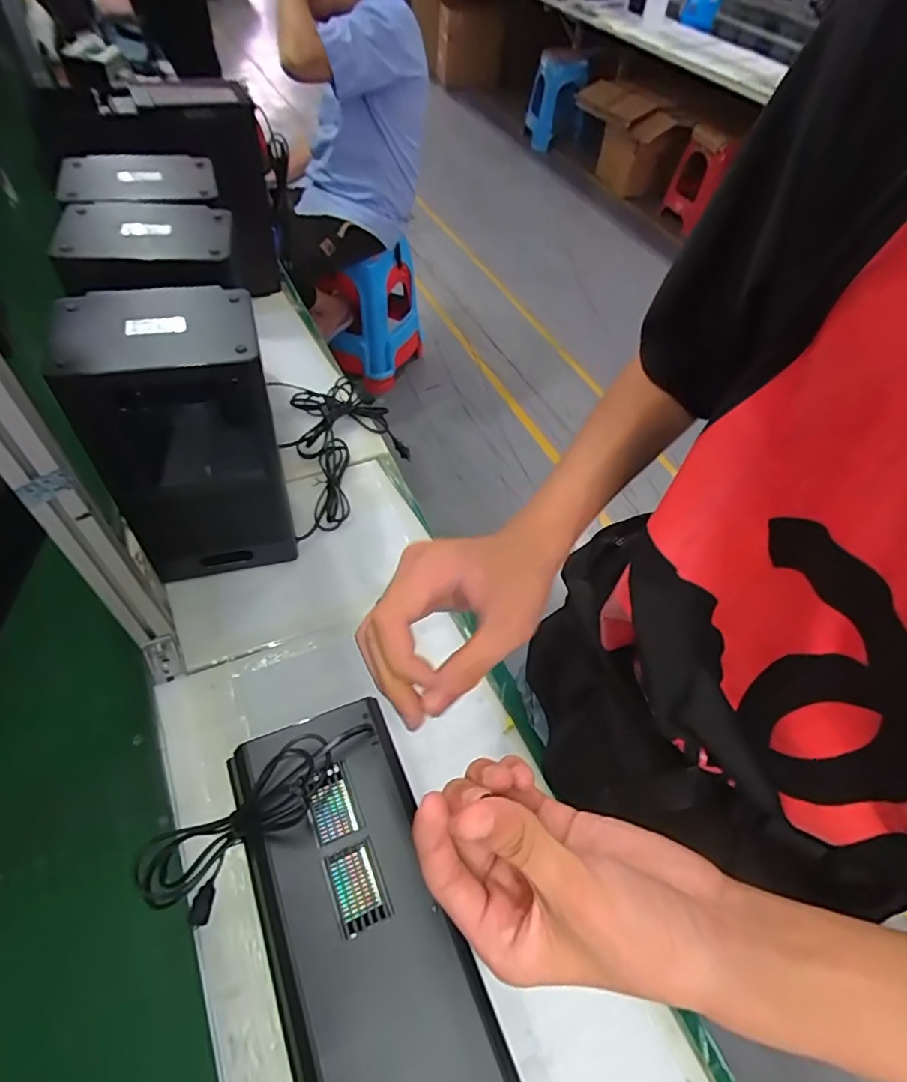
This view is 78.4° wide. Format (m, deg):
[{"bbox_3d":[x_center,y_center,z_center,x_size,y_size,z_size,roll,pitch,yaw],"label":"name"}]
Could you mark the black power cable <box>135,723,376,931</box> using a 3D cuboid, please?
[{"bbox_3d":[-0.159,0.228,0.460,0.214,0.056,0.068,-37,63,-8],"label":"black power cable"}]

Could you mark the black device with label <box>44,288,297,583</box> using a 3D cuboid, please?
[{"bbox_3d":[-0.317,-0.112,0.704,0.194,0.361,0.139,-10,56,-11],"label":"black device with label"}]

